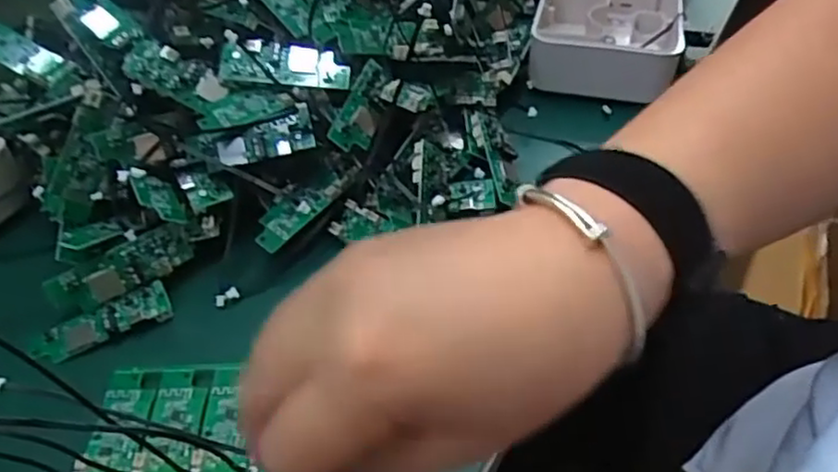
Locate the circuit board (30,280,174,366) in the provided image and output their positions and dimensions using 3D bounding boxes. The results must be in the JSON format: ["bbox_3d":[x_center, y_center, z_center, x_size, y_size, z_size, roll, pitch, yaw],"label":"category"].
[{"bbox_3d":[-0.160,0.044,0.352,0.065,0.008,0.021,-24,48,-19],"label":"circuit board"}]

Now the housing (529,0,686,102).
[{"bbox_3d":[0.141,-0.152,0.513,0.105,0.047,0.130,7,45,11],"label":"housing"}]

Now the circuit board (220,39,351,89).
[{"bbox_3d":[-0.073,-0.095,0.388,0.070,0.008,0.023,5,81,-3],"label":"circuit board"}]

